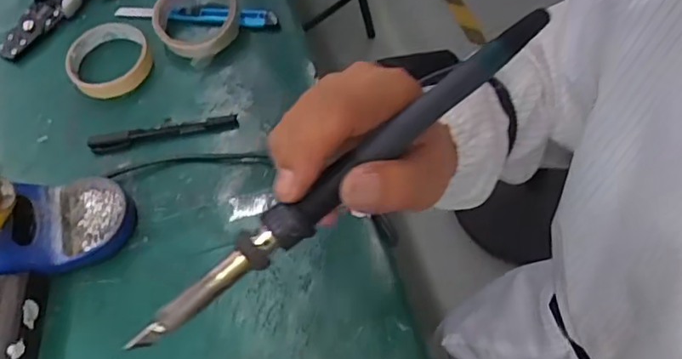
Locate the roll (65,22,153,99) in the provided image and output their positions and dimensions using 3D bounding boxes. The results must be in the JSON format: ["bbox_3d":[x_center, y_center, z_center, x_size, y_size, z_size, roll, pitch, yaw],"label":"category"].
[{"bbox_3d":[-0.236,-0.122,0.605,0.081,0.021,0.087,-2,61,3],"label":"roll"}]

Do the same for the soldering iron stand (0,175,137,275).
[{"bbox_3d":[-0.257,0.028,0.483,0.151,0.082,0.085,-12,61,-3],"label":"soldering iron stand"}]

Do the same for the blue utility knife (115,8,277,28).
[{"bbox_3d":[-0.154,-0.176,0.634,0.176,0.014,0.021,5,61,6],"label":"blue utility knife"}]

